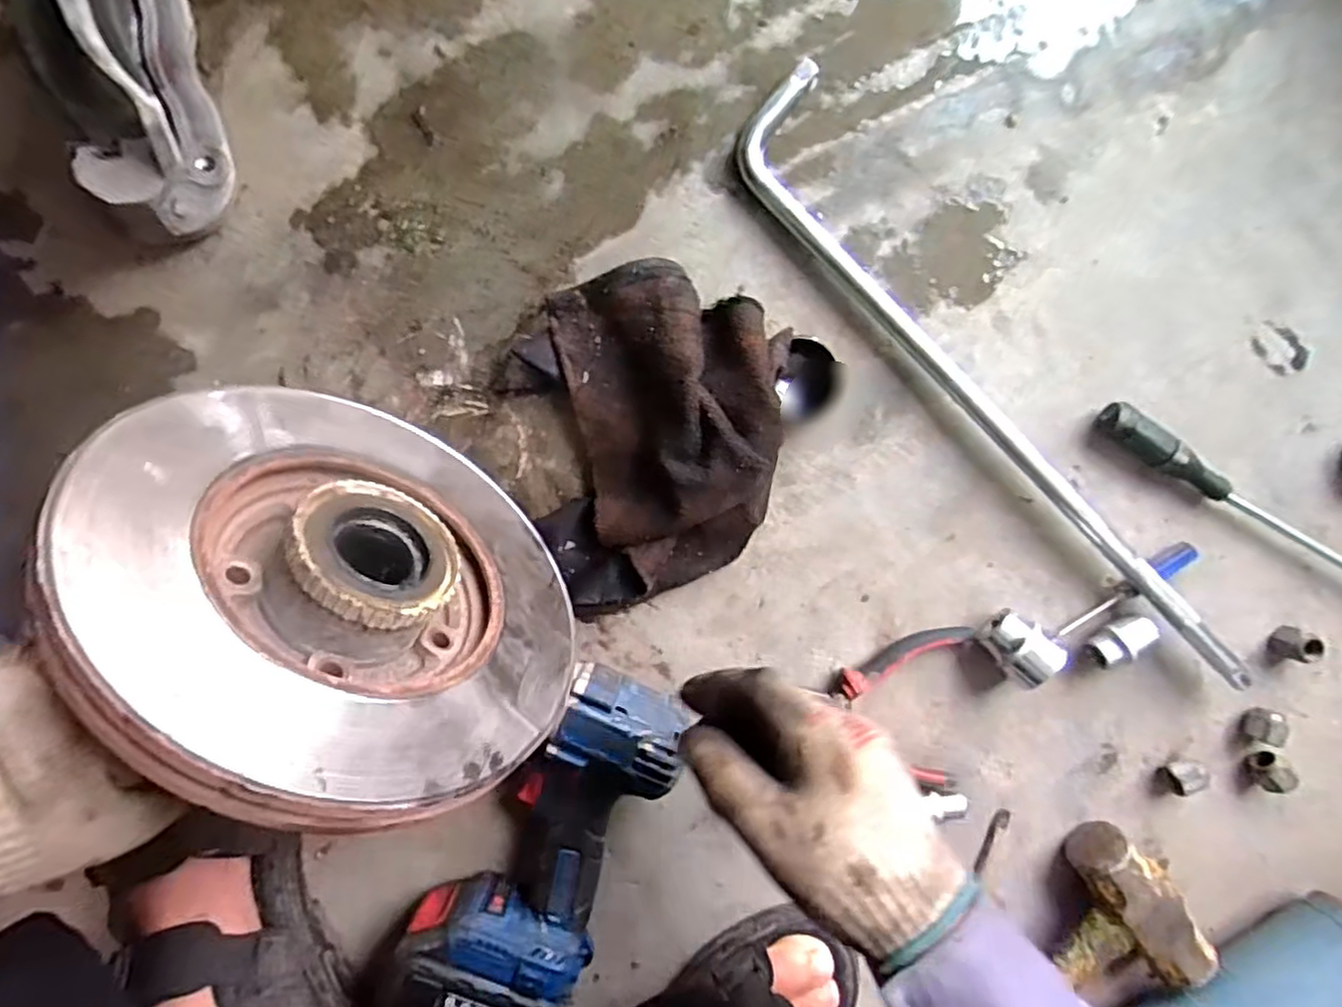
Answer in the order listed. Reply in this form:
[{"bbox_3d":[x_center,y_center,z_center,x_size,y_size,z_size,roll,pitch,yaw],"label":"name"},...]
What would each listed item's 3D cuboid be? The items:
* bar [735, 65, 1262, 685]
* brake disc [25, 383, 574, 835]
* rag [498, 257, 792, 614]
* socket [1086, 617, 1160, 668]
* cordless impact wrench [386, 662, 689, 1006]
[{"bbox_3d":[0.237,-0.079,0.464,0.074,0.031,0.511,-44,94,2],"label":"bar"},{"bbox_3d":[-0.158,0.040,0.346,0.233,0.231,0.040,21,125,-38],"label":"brake disc"},{"bbox_3d":[-0.019,-0.040,0.443,0.169,0.060,0.215,5,94,-2],"label":"rag"},{"bbox_3d":[0.312,0.095,0.473,0.046,0.025,0.020,-29,94,0],"label":"socket"},{"bbox_3d":[-0.086,0.232,0.453,0.120,0.078,0.256,24,94,-3],"label":"cordless impact wrench"}]

